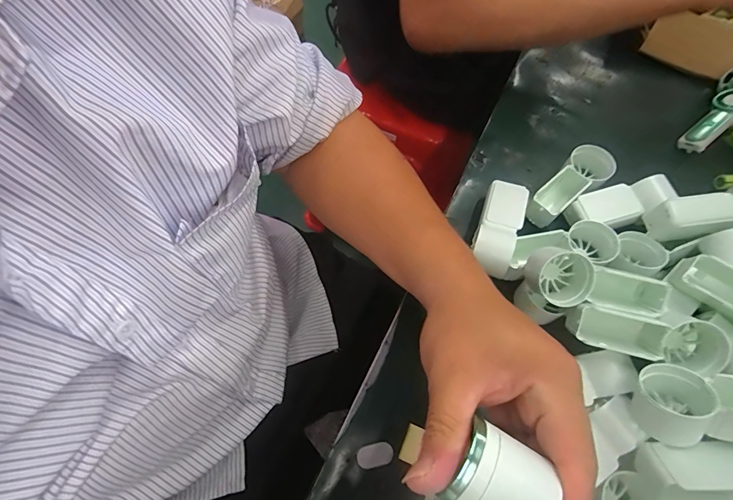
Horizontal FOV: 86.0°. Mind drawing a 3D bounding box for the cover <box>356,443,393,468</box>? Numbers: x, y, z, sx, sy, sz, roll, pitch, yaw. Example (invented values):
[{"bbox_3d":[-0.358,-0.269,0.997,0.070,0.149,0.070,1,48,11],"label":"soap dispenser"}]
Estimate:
[{"bbox_3d":[0.006,0.147,0.281,0.026,0.004,0.014,-9,67,-9],"label":"cover"}]

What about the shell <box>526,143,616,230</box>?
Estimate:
[{"bbox_3d":[0.188,-0.059,0.367,0.096,0.033,0.040,-38,74,-19],"label":"shell"}]

